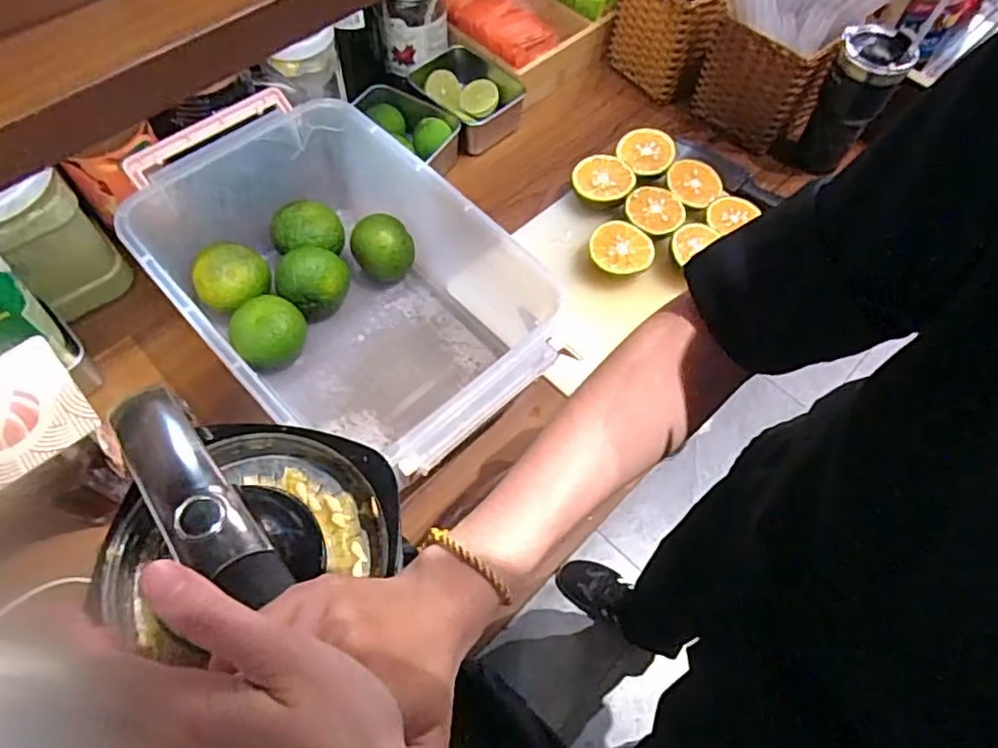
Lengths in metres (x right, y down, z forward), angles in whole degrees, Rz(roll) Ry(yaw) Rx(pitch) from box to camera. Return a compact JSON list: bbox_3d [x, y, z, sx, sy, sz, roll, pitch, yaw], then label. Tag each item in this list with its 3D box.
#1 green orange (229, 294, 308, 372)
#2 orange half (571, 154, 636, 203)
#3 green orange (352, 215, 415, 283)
[{"bbox_3d":[-0.228,-0.038,0.632,0.071,0.059,0.059,-22,65,-13],"label":"green orange"},{"bbox_3d":[0.123,-0.225,0.758,0.071,0.043,0.066,8,62,2],"label":"orange half"},{"bbox_3d":[-0.125,-0.130,0.685,0.059,0.066,0.059,1,62,-2],"label":"green orange"}]

